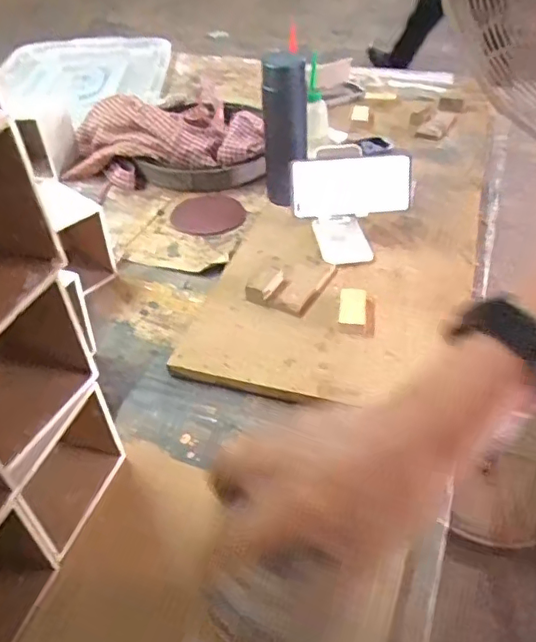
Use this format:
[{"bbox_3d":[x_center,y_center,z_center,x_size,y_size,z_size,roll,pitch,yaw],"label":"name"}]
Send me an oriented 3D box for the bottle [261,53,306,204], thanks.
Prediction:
[{"bbox_3d":[0.026,-0.266,0.811,0.063,0.220,0.058,-2,43,3],"label":"bottle"}]

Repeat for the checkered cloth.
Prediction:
[{"bbox_3d":[-0.185,-0.337,0.995,0.335,0.102,0.228,-5,42,0],"label":"checkered cloth"}]

